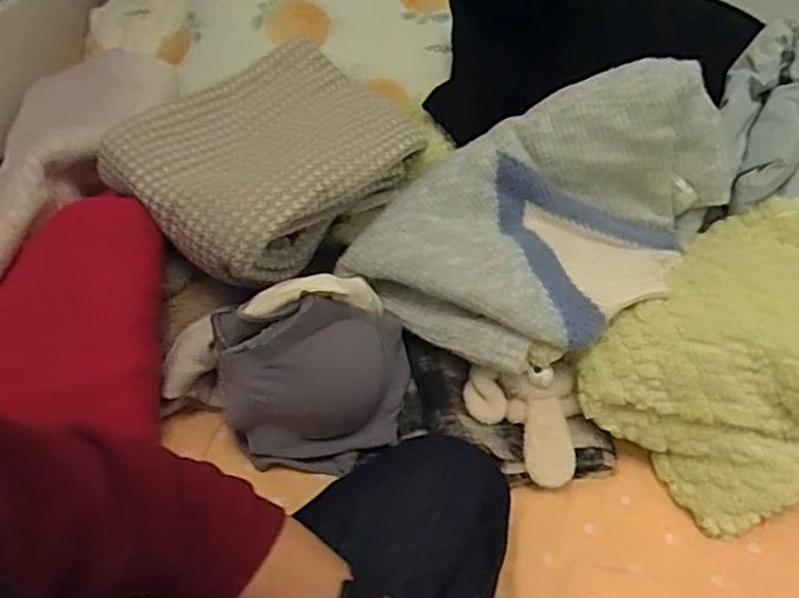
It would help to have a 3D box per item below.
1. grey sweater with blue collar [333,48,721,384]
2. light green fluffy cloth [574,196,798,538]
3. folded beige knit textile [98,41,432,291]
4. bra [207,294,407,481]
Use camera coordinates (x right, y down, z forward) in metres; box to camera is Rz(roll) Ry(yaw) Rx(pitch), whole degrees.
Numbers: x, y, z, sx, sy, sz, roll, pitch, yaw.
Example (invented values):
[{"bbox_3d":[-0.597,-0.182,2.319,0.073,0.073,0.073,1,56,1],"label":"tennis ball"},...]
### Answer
[{"bbox_3d":[0.177,-0.115,0.707,0.264,0.176,0.407,34,54,31],"label":"grey sweater with blue collar"},{"bbox_3d":[0.376,0.048,0.684,0.232,0.156,0.358,34,54,31],"label":"light green fluffy cloth"},{"bbox_3d":[-0.144,-0.150,0.738,0.306,0.109,0.241,-32,52,-28],"label":"folded beige knit textile"},{"bbox_3d":[-0.083,0.090,0.676,0.194,0.214,0.070,-13,25,-15],"label":"bra"}]

